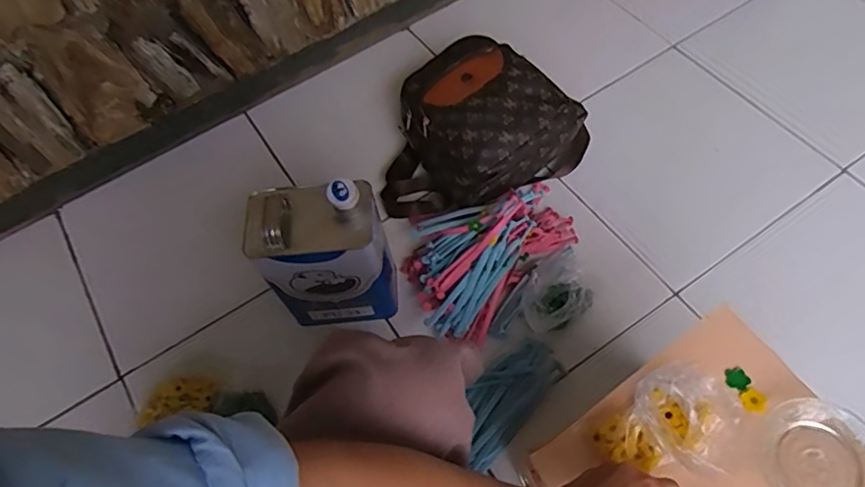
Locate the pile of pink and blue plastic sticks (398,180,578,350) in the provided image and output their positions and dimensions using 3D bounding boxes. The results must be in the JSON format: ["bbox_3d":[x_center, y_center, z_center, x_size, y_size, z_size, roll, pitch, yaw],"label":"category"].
[{"bbox_3d":[0.088,-0.012,0.897,0.196,0.098,0.313,38,70,22],"label":"pile of pink and blue plastic sticks"}]

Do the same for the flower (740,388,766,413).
[{"bbox_3d":[0.324,0.158,0.564,0.024,0.004,0.024,-2,61,3],"label":"flower"}]

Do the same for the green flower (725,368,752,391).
[{"bbox_3d":[0.314,0.139,0.574,0.024,0.005,0.021,7,62,8],"label":"green flower"}]

